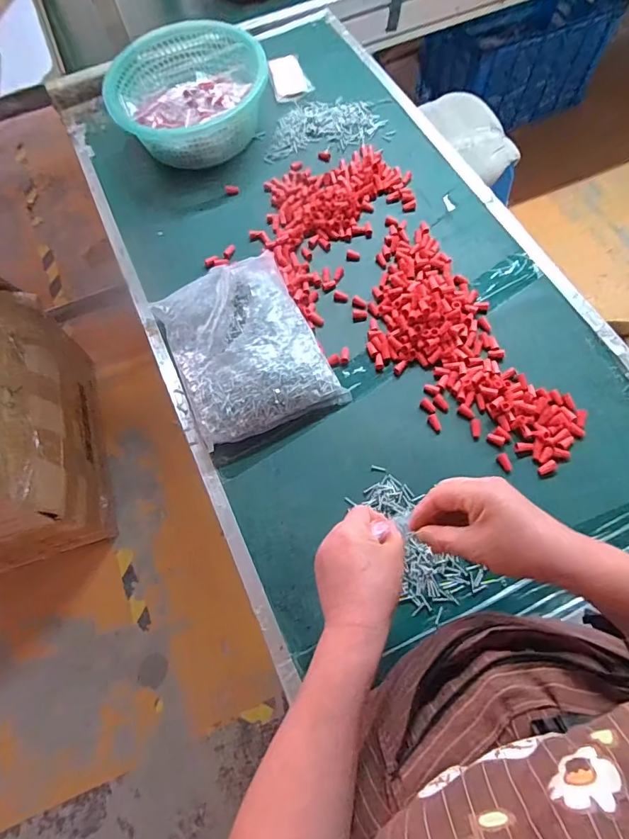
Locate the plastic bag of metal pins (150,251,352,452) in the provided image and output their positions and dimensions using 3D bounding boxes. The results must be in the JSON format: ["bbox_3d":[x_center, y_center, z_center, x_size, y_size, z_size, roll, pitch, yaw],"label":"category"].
[{"bbox_3d":[-0.102,-0.109,0.645,0.203,0.070,0.255,-23,69,-6],"label":"plastic bag of metal pins"}]

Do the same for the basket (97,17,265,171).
[{"bbox_3d":[-0.223,-0.576,0.819,0.275,0.089,0.268,-29,70,-9],"label":"basket"}]

